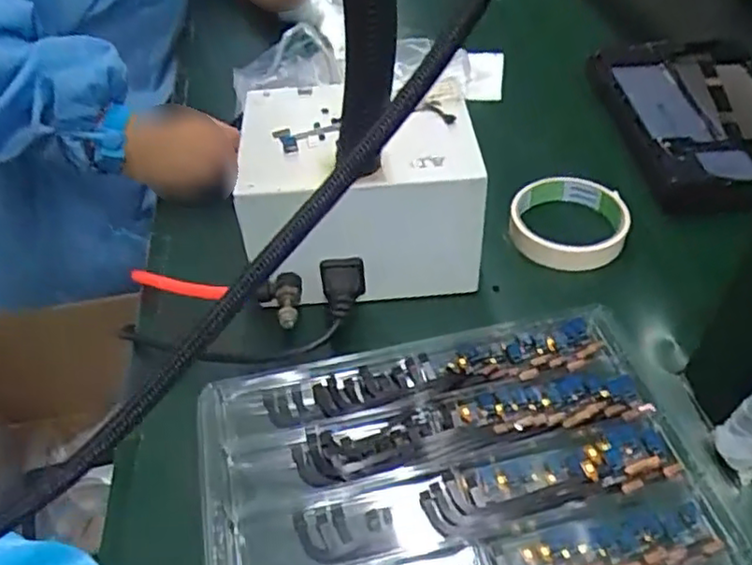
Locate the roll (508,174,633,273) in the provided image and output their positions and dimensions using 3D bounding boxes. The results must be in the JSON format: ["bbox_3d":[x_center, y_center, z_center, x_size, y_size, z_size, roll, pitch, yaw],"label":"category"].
[{"bbox_3d":[0.147,-0.049,0.506,0.084,0.023,0.084,0,47,1],"label":"roll"}]

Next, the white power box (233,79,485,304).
[{"bbox_3d":[-0.010,-0.066,0.466,0.164,0.098,0.120,1,47,2],"label":"white power box"}]

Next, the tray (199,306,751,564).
[{"bbox_3d":[0.049,0.120,0.354,0.269,0.015,0.219,-11,47,-7],"label":"tray"}]

